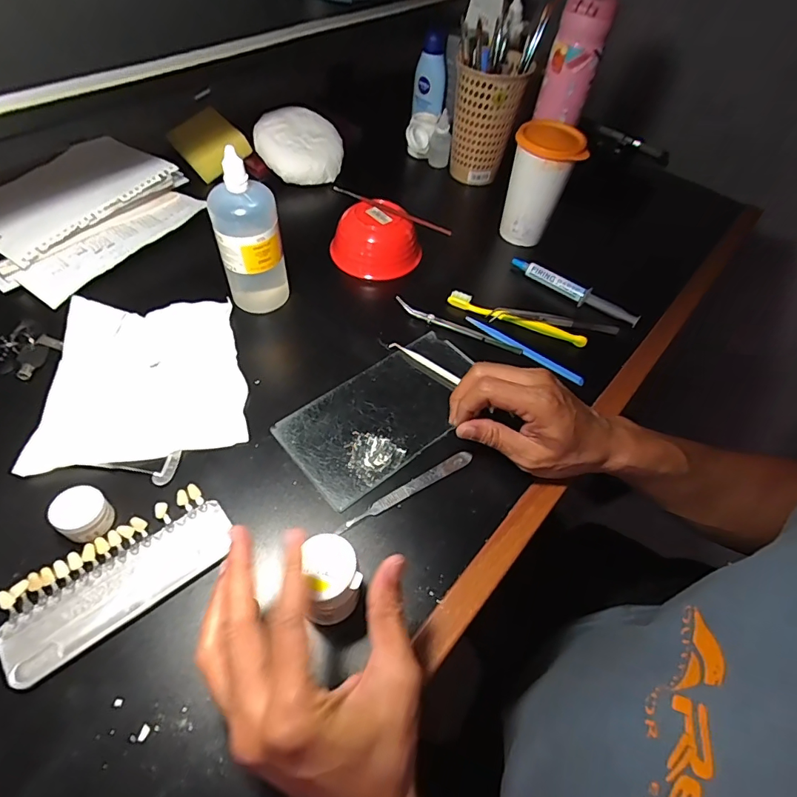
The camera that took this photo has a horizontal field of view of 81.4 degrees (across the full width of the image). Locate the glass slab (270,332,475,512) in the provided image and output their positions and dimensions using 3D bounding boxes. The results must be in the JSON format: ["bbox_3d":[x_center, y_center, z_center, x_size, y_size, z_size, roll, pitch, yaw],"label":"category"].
[{"bbox_3d":[-0.008,0.007,0.430,0.198,0.008,0.102,-37,65,-27],"label":"glass slab"}]

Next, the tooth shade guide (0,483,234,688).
[{"bbox_3d":[-0.194,0.122,0.324,0.147,0.009,0.067,-32,63,-24],"label":"tooth shade guide"}]

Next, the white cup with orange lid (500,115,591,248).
[{"bbox_3d":[0.168,-0.257,0.564,0.074,0.124,0.067,10,54,2],"label":"white cup with orange lid"}]

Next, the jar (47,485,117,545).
[{"bbox_3d":[-0.225,0.083,0.333,0.033,0.026,0.031,3,54,-4],"label":"jar"}]

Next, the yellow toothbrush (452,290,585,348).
[{"bbox_3d":[0.129,-0.088,0.508,0.153,0.010,0.013,22,56,11],"label":"yellow toothbrush"}]

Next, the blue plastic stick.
[{"bbox_3d":[0.131,-0.052,0.487,0.136,0.005,0.011,33,58,17],"label":"blue plastic stick"}]

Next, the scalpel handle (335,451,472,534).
[{"bbox_3d":[0.008,0.076,0.381,0.128,0.004,0.013,-27,61,-22],"label":"scalpel handle"}]

